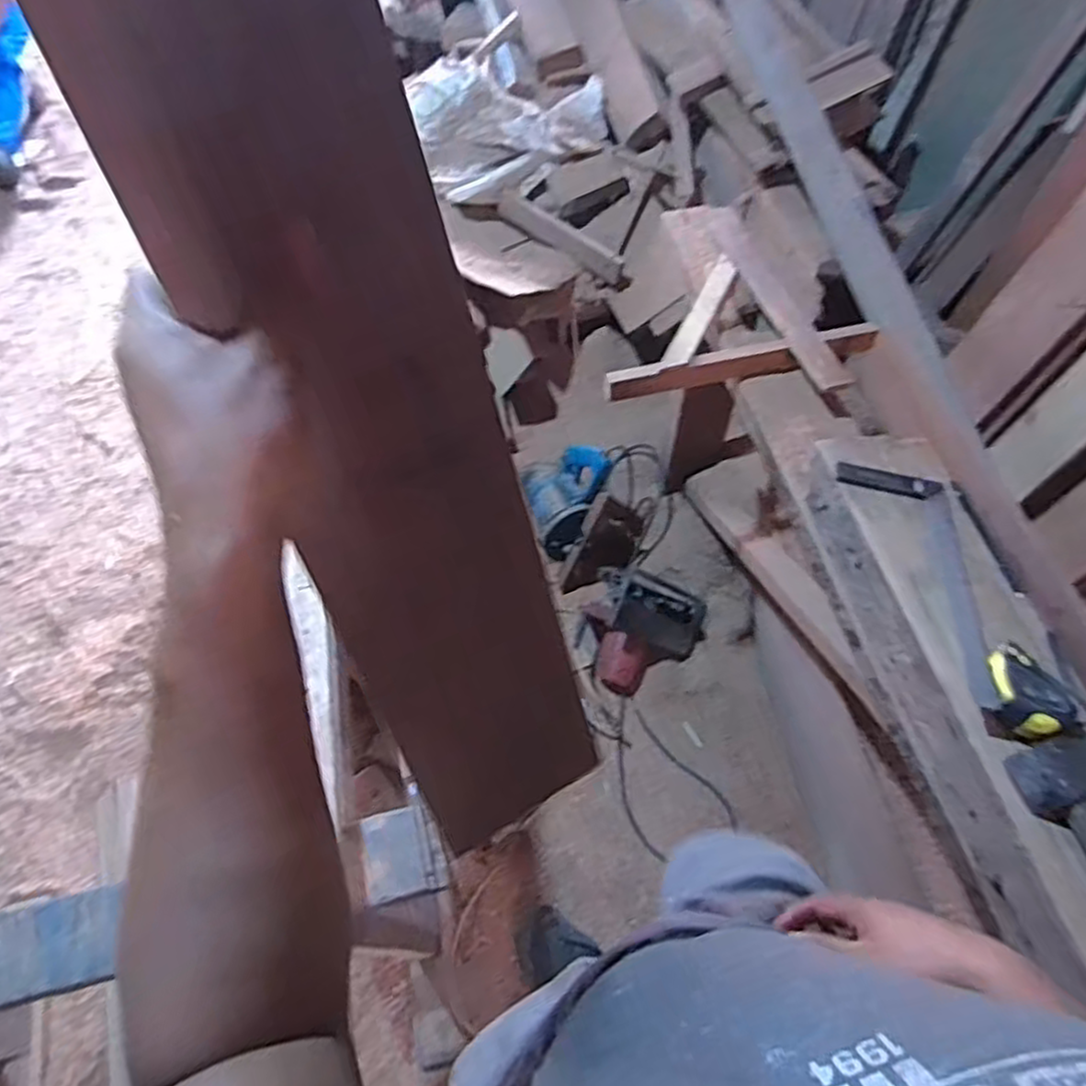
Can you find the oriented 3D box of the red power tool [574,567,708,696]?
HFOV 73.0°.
[{"bbox_3d":[0.208,0.185,1.551,0.263,0.175,0.224,11,62,8],"label":"red power tool"}]

